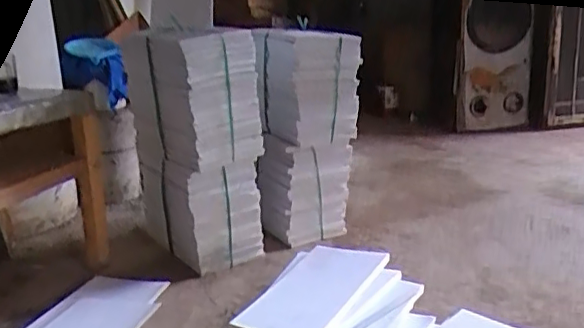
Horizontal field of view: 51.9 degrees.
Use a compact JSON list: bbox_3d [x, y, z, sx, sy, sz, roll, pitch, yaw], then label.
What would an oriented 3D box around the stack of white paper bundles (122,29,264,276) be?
[{"bbox_3d":[-0.222,-0.042,1.333,0.172,0.491,0.330,-13,20,-33],"label":"stack of white paper bundles"}]

